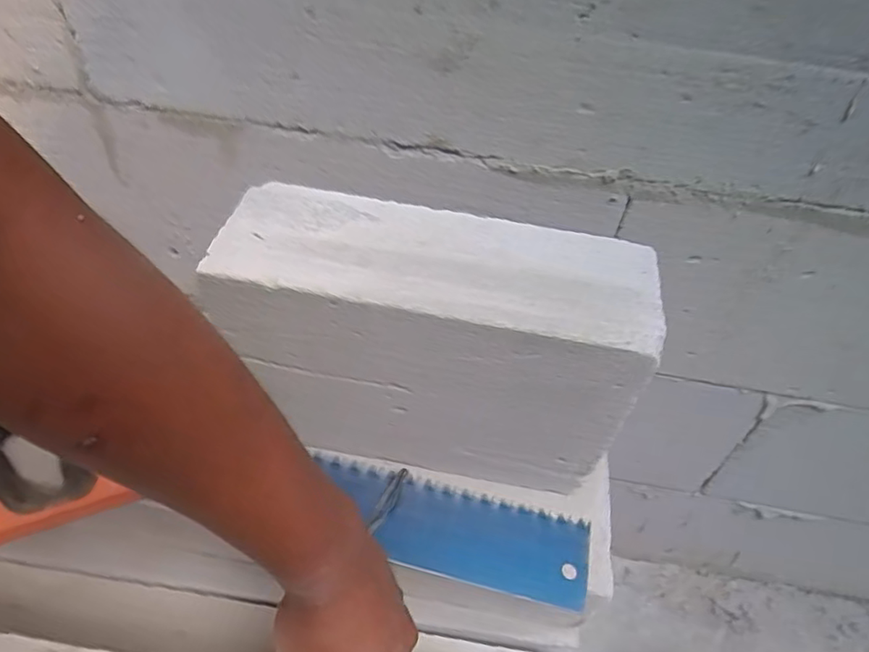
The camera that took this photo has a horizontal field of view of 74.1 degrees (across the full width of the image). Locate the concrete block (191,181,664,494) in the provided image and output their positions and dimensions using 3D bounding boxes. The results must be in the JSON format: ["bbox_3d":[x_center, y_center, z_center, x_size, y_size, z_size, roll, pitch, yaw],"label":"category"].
[{"bbox_3d":[-0.004,0.018,0.439,0.279,0.190,0.097,10,47,4],"label":"concrete block"}]

